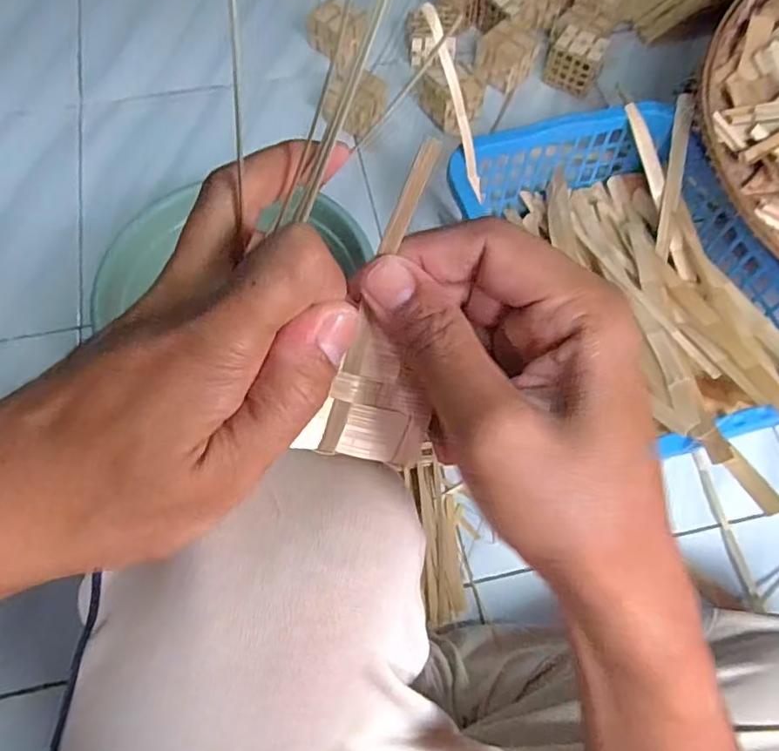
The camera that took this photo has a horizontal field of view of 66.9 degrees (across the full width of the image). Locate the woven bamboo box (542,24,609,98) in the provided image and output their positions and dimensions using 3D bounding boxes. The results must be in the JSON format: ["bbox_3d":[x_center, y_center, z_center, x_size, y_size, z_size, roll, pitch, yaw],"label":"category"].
[{"bbox_3d":[0.281,-0.474,0.893,0.080,0.067,0.062,24,67,9],"label":"woven bamboo box"}]

